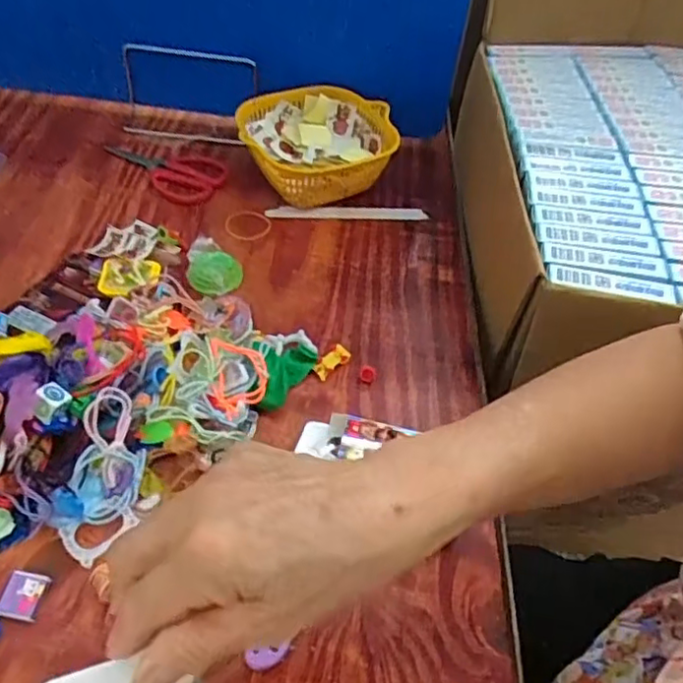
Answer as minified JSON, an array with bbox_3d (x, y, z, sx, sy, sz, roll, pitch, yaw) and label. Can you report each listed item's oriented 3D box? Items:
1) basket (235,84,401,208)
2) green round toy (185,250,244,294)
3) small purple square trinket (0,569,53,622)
[{"bbox_3d":[-0.027,-0.200,0.665,0.151,0.074,0.138,3,48,-4],"label":"basket"},{"bbox_3d":[-0.112,-0.059,0.565,0.047,0.021,0.042,-5,49,-11],"label":"green round toy"},{"bbox_3d":[-0.188,0.150,0.376,0.022,0.008,0.026,11,48,3],"label":"small purple square trinket"}]

